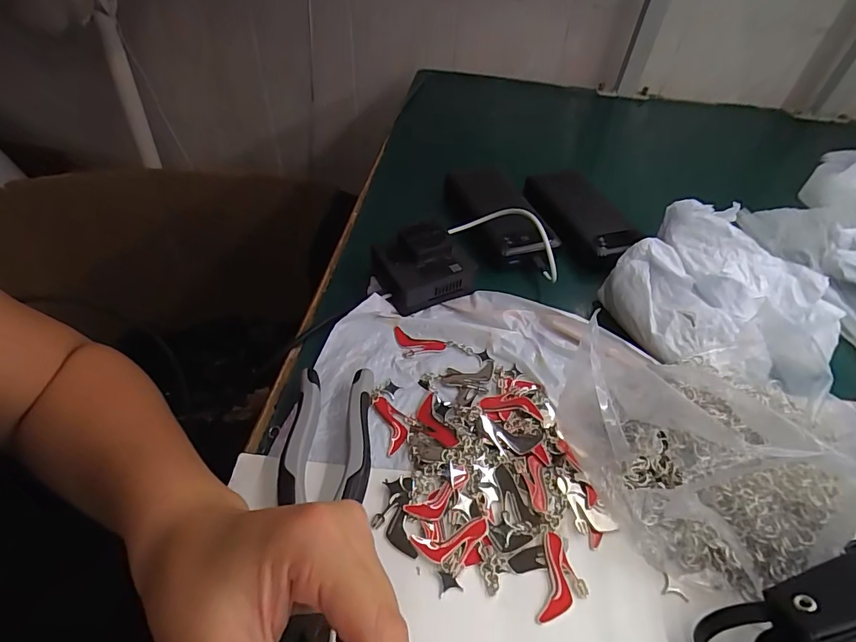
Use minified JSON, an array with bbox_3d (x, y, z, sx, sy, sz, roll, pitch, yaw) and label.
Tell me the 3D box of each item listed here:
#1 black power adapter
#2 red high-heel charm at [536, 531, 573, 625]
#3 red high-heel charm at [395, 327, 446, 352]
[{"bbox_3d":[-0.003,-0.051,0.405,0.082,0.044,0.066,-15,51,-18],"label":"black power adapter"},{"bbox_3d":[0.074,0.148,0.256,0.017,0.004,0.048,13,47,8],"label":"red high-heel charm"},{"bbox_3d":[-0.009,0.018,0.373,0.047,0.004,0.018,18,48,12],"label":"red high-heel charm"}]

